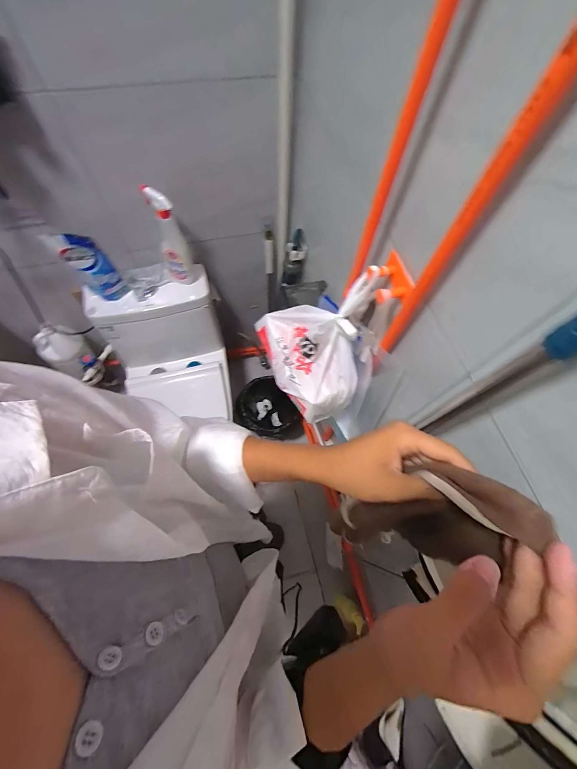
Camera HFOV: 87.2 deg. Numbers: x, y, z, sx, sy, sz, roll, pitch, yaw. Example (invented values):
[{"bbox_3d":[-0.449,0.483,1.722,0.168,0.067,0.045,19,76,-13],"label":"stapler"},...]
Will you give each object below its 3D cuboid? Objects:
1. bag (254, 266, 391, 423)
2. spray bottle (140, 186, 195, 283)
[{"bbox_3d":[0.064,-0.080,0.568,0.187,0.191,0.227,-17,68,-10],"label":"bag"},{"bbox_3d":[-0.339,-0.417,0.881,0.079,0.296,0.059,23,67,7],"label":"spray bottle"}]

